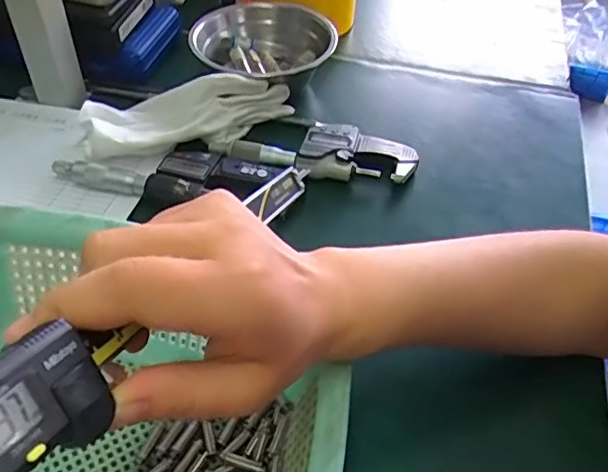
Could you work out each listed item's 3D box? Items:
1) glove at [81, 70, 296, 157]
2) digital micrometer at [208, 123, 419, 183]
[{"bbox_3d":[-0.089,-0.102,0.468,0.169,0.041,0.066,-9,47,-16],"label":"glove"},{"bbox_3d":[0.008,-0.070,0.461,0.160,0.018,0.052,5,44,-2],"label":"digital micrometer"}]

